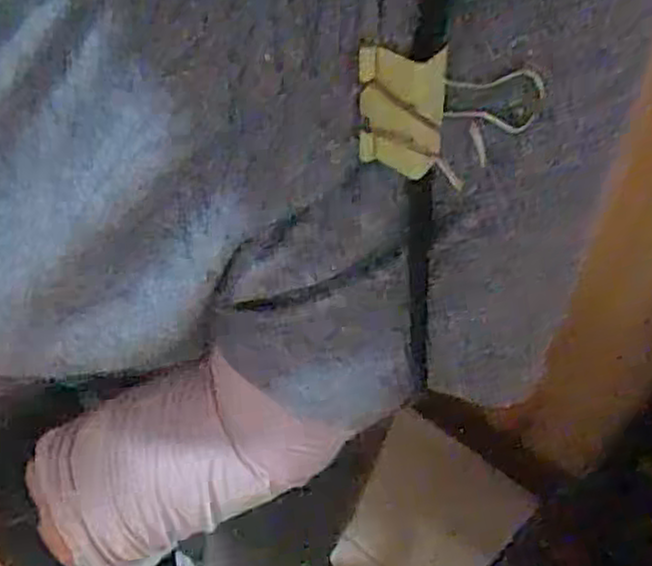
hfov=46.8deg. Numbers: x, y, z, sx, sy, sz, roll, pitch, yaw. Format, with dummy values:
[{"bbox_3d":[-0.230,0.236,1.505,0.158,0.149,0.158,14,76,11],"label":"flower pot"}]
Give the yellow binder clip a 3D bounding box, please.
[{"bbox_3d":[0.025,-0.035,0.154,0.037,0.024,0.015,1,53,-2],"label":"yellow binder clip"}]

